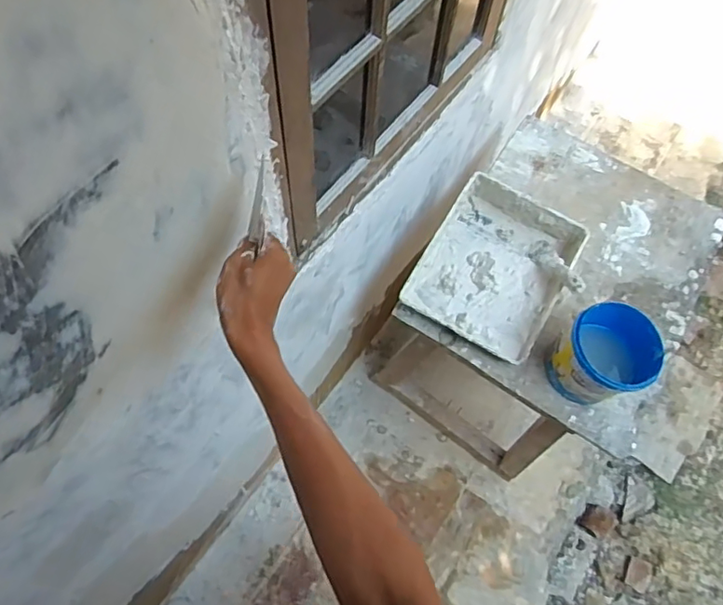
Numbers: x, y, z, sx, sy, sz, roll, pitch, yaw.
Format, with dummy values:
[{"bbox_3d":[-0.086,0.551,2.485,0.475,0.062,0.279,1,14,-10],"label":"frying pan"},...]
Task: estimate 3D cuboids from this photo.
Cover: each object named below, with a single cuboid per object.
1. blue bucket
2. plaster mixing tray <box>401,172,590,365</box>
[{"bbox_3d":[0.454,0.107,1.077,0.158,0.156,0.162,1,63,-2],"label":"blue bucket"},{"bbox_3d":[0.281,-0.068,1.208,0.278,0.087,0.353,29,66,12],"label":"plaster mixing tray"}]

